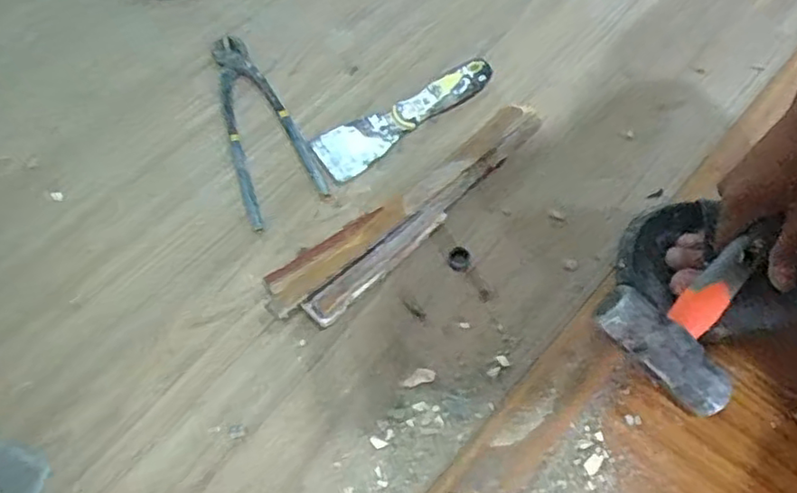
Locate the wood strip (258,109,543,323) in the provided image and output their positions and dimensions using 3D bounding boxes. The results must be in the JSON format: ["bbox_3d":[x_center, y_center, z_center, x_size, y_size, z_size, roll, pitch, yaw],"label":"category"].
[{"bbox_3d":[0.010,-0.039,0.582,0.299,0.024,0.046,-35,66,-16],"label":"wood strip"}]

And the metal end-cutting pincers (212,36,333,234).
[{"bbox_3d":[-0.139,-0.122,0.638,0.075,0.014,0.226,-22,63,-10],"label":"metal end-cutting pincers"}]

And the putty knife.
[{"bbox_3d":[0.003,-0.134,0.639,0.187,0.029,0.054,-33,65,-16],"label":"putty knife"}]

